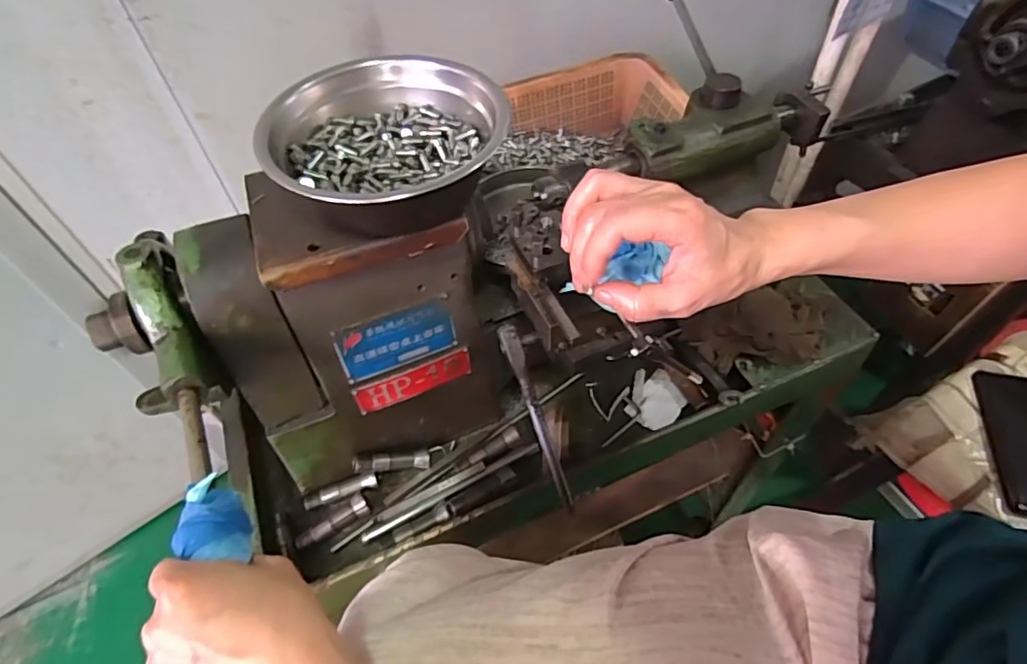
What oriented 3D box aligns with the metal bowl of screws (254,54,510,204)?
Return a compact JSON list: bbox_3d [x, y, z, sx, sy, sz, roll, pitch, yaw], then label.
[{"bbox_3d":[-0.091,-0.135,0.404,0.156,0.058,0.168,-1,52,2],"label":"metal bowl of screws"}]

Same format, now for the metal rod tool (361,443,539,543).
[{"bbox_3d":[-0.060,0.161,0.570,0.194,0.009,0.013,-25,55,-16],"label":"metal rod tool"}]

